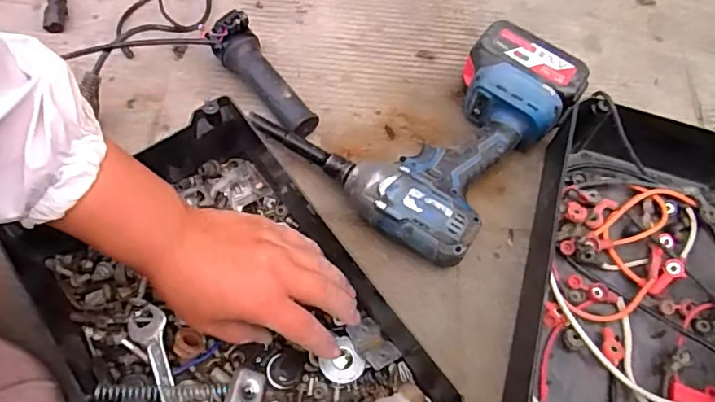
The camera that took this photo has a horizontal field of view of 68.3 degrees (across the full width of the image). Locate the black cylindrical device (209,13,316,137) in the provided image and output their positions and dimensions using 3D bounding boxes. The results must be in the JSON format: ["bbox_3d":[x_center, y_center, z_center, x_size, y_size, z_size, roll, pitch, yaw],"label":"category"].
[{"bbox_3d":[-0.095,-0.122,0.540,0.043,0.063,0.134,-35,71,-19],"label":"black cylindrical device"}]

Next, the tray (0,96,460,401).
[{"bbox_3d":[-0.100,0.101,0.423,0.237,0.077,0.324,-32,70,-18],"label":"tray"}]

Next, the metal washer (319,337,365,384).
[{"bbox_3d":[-0.011,0.134,0.438,0.033,0.005,0.035,5,54,-7],"label":"metal washer"}]

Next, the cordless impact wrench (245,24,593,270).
[{"bbox_3d":[0.067,-0.091,0.530,0.236,0.074,0.251,38,67,15],"label":"cordless impact wrench"}]

